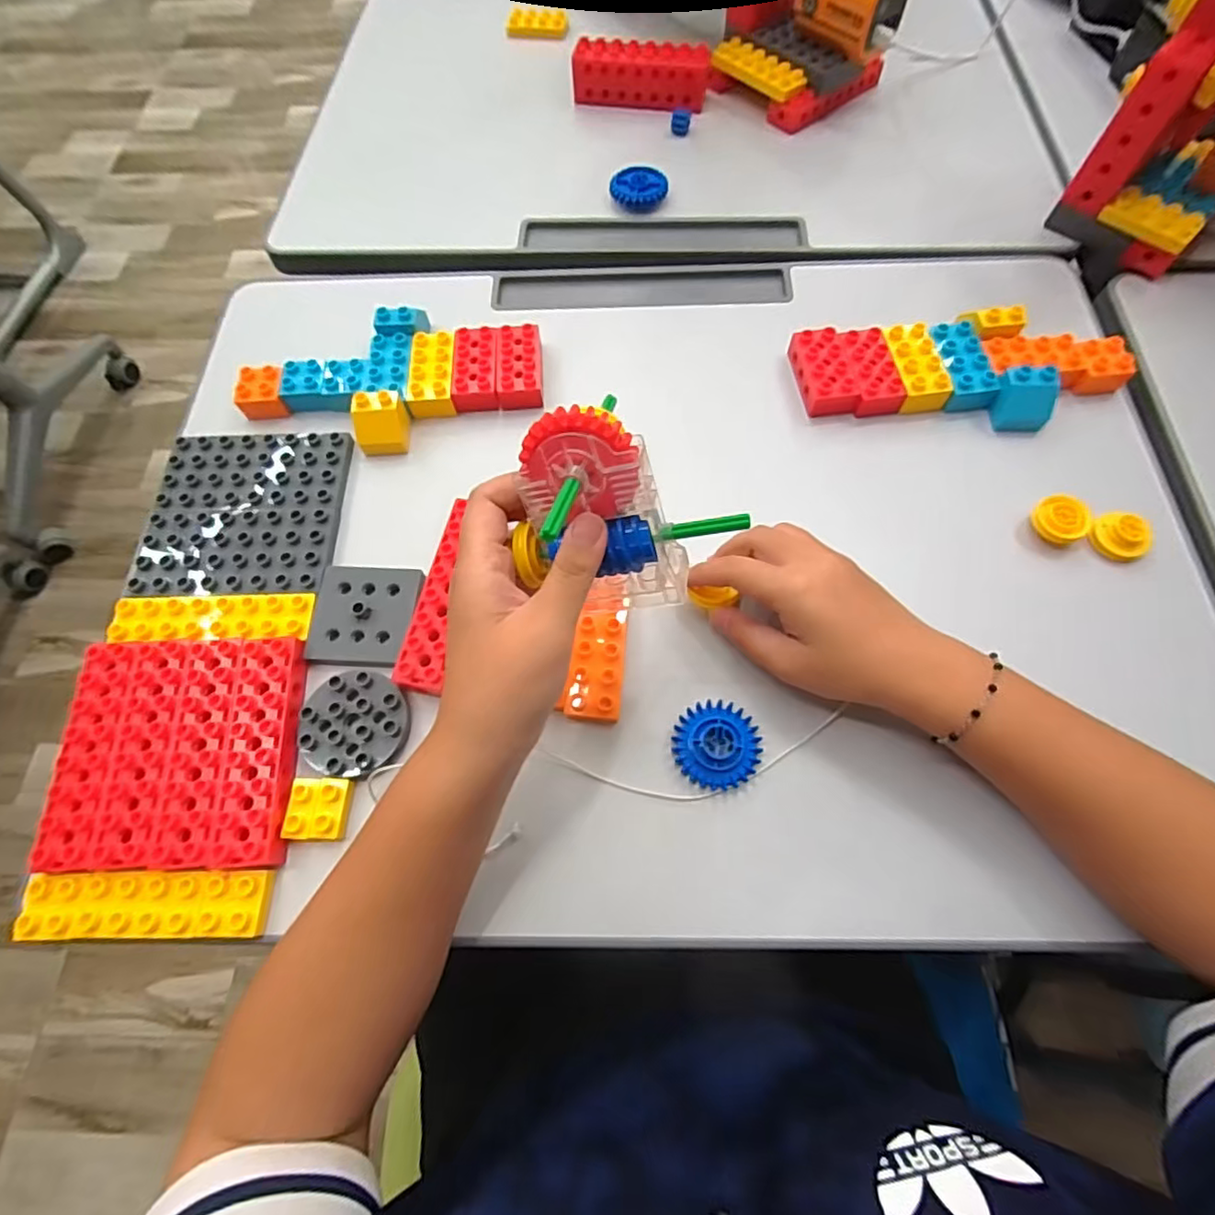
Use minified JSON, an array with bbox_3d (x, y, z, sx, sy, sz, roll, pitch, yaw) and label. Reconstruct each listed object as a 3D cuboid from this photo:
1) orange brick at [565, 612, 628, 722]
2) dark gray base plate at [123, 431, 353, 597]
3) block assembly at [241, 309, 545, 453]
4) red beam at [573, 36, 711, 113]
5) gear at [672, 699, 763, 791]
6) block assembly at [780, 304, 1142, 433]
[{"bbox_3d":[-0.006,0.033,0.359,0.031,0.012,0.067,4,67,4],"label":"orange brick"},{"bbox_3d":[-0.251,-0.067,0.414,0.127,0.010,0.127,0,67,2],"label":"dark gray base plate"},{"bbox_3d":[-0.160,-0.170,0.442,0.220,0.028,0.107,-9,67,-2],"label":"block assembly"},{"bbox_3d":[0.031,-0.508,0.572,0.127,0.046,0.026,8,68,5],"label":"red beam"},{"bbox_3d":[0.061,0.076,0.335,0.047,0.008,0.046,-1,67,2],"label":"gear"},{"bbox_3d":[0.251,-0.172,0.429,0.224,0.032,0.077,5,67,4],"label":"block assembly"}]

